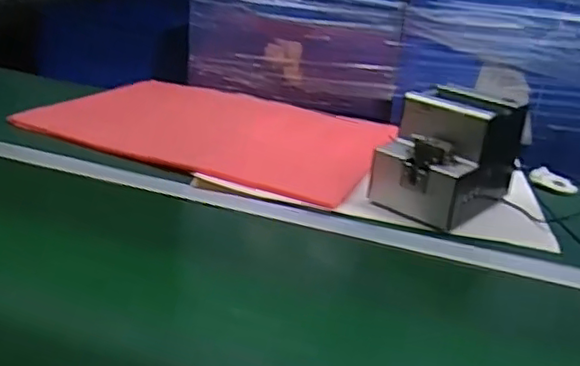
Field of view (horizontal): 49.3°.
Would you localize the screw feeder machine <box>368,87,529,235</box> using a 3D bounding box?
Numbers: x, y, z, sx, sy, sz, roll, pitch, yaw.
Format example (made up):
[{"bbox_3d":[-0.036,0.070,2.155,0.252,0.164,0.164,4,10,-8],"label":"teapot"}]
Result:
[{"bbox_3d":[0.218,-0.043,0.863,0.127,0.144,0.184,22,27,34],"label":"screw feeder machine"}]

